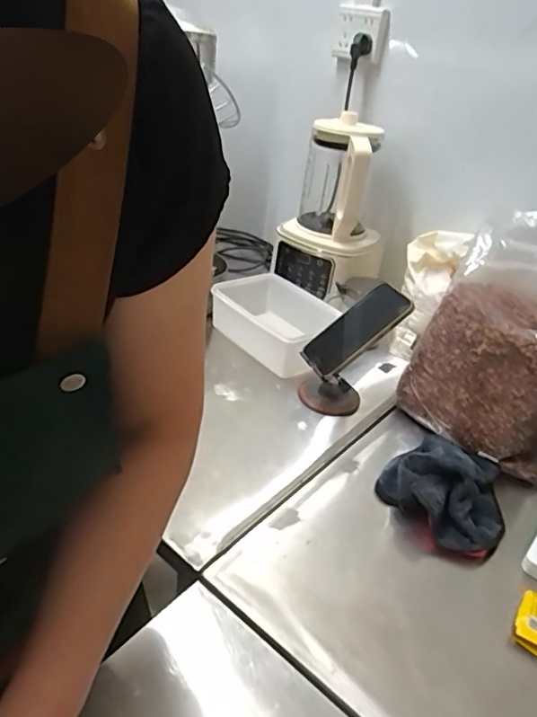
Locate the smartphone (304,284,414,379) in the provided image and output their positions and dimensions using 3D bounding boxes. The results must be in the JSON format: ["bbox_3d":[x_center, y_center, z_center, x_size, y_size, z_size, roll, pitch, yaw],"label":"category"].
[{"bbox_3d":[0.124,-0.041,0.742,0.012,0.155,0.074,40,16,-46],"label":"smartphone"}]

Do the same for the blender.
[{"bbox_3d":[0.122,-0.280,0.957,0.173,0.264,0.202,21,34,21],"label":"blender"}]

